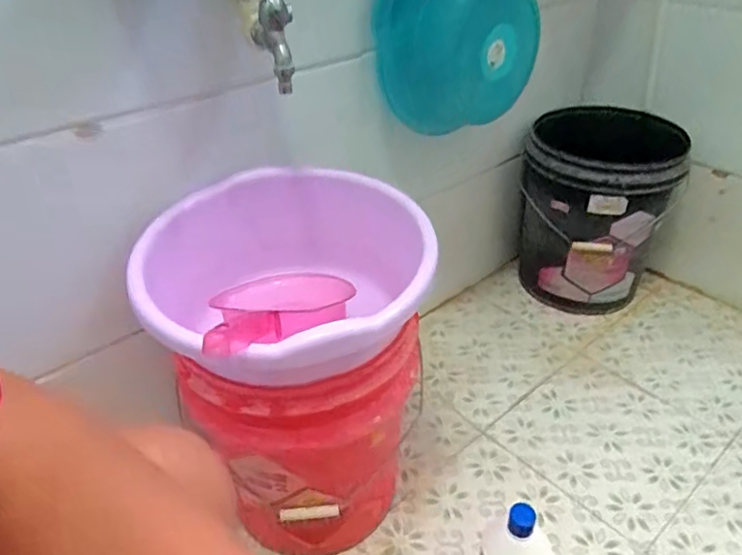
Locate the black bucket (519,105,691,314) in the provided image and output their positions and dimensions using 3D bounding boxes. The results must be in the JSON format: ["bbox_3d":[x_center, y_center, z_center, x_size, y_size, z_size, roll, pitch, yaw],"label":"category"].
[{"bbox_3d":[0.485,-0.144,1.287,0.285,0.380,0.326,10,38,15],"label":"black bucket"}]

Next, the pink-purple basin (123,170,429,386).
[{"bbox_3d":[-0.089,-0.002,0.691,0.318,0.121,0.317,-1,36,1],"label":"pink-purple basin"}]

